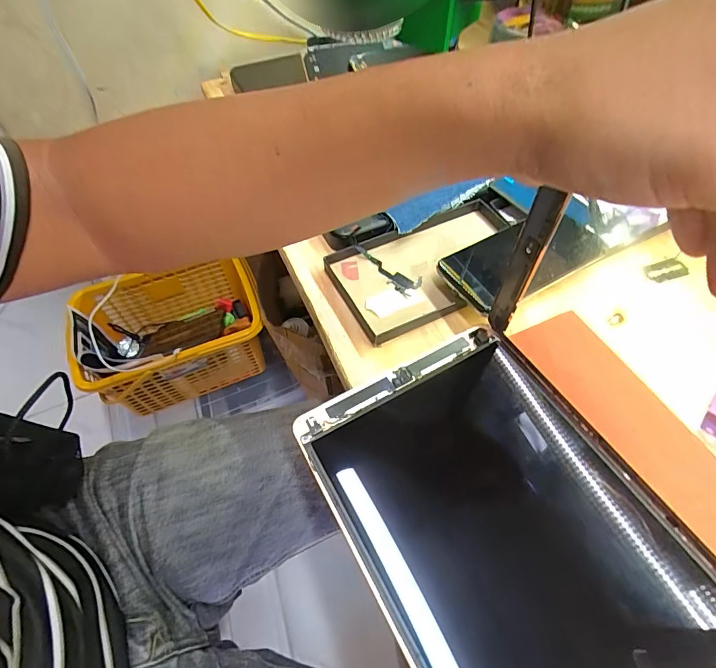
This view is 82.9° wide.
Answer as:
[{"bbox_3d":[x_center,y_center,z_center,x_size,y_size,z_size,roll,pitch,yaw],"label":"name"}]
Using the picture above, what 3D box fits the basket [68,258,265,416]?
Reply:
[{"bbox_3d":[-0.371,0.004,0.850,0.329,0.192,0.241,-19,57,-11],"label":"basket"}]

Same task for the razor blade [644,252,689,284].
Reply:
[{"bbox_3d":[0.272,-0.057,0.357,0.036,0.004,0.019,-16,57,-9],"label":"razor blade"}]

